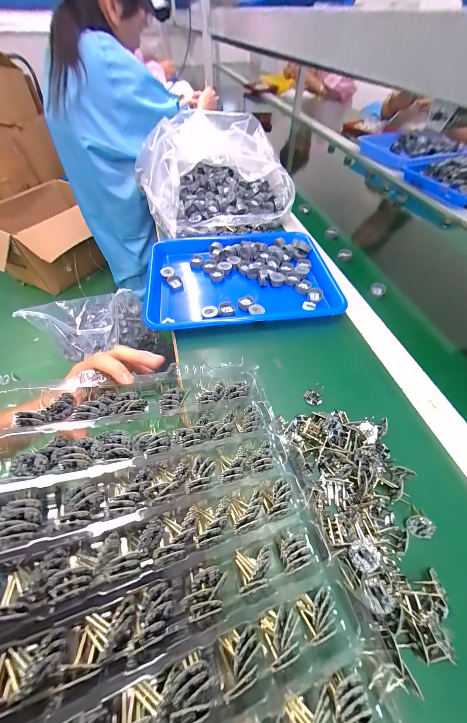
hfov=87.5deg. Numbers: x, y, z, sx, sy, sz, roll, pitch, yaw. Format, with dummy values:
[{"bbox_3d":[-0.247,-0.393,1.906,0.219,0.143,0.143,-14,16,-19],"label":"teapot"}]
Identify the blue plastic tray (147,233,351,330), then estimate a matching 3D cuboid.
[{"bbox_3d":[0.007,-0.158,0.466,0.334,0.045,0.247,-6,55,-4],"label":"blue plastic tray"}]

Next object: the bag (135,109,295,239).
[{"bbox_3d":[-0.034,-0.442,0.572,0.313,0.135,0.313,-4,55,-2],"label":"bag"}]

